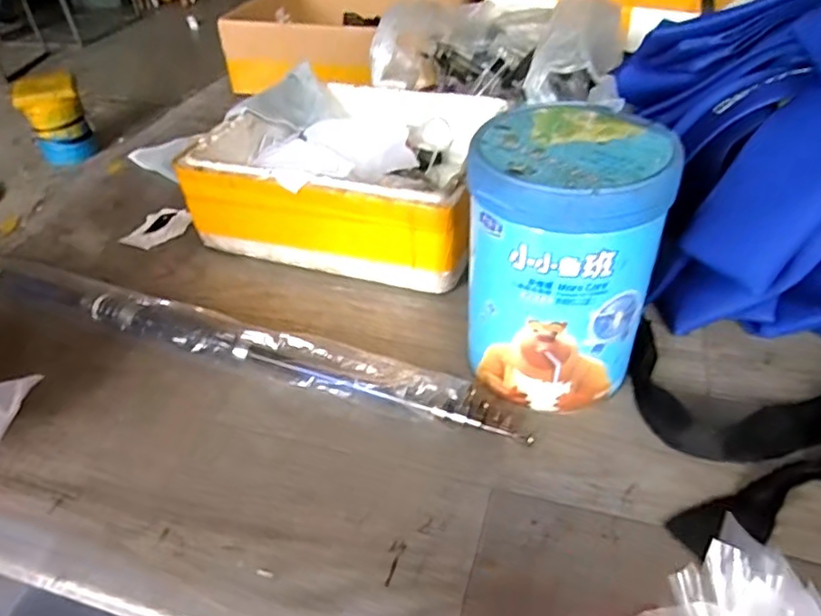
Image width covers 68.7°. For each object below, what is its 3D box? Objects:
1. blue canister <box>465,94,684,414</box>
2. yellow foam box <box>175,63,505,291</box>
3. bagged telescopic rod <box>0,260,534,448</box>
[{"bbox_3d":[0.108,-0.029,0.427,0.119,0.183,0.113,4,42,9],"label":"blue canister"},{"bbox_3d":[-0.055,-0.145,0.632,0.268,0.094,0.229,11,43,17],"label":"yellow foam box"},{"bbox_3d":[-0.191,0.021,0.507,0.587,0.041,0.057,11,43,17],"label":"bagged telescopic rod"}]

